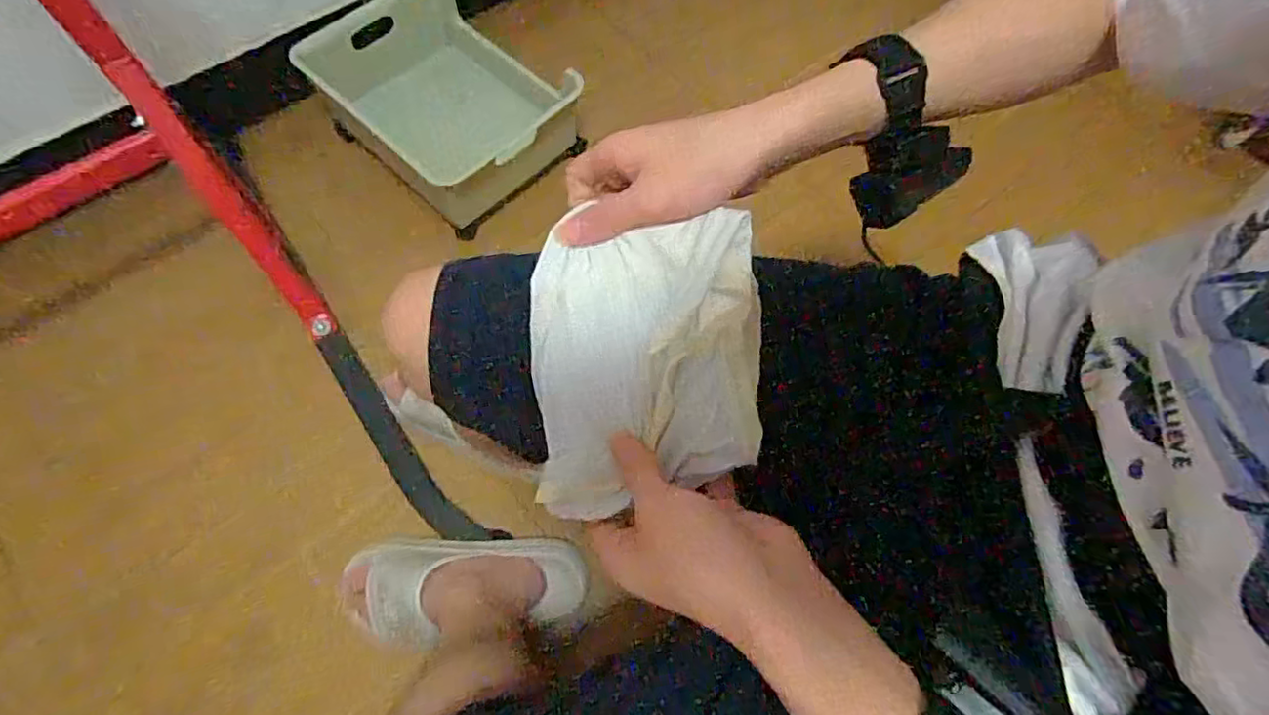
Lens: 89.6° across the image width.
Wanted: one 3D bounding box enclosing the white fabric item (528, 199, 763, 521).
[{"bbox_3d":[0.008,0.003,0.362,0.126,0.030,0.154,-7,81,9],"label":"white fabric item"}]

